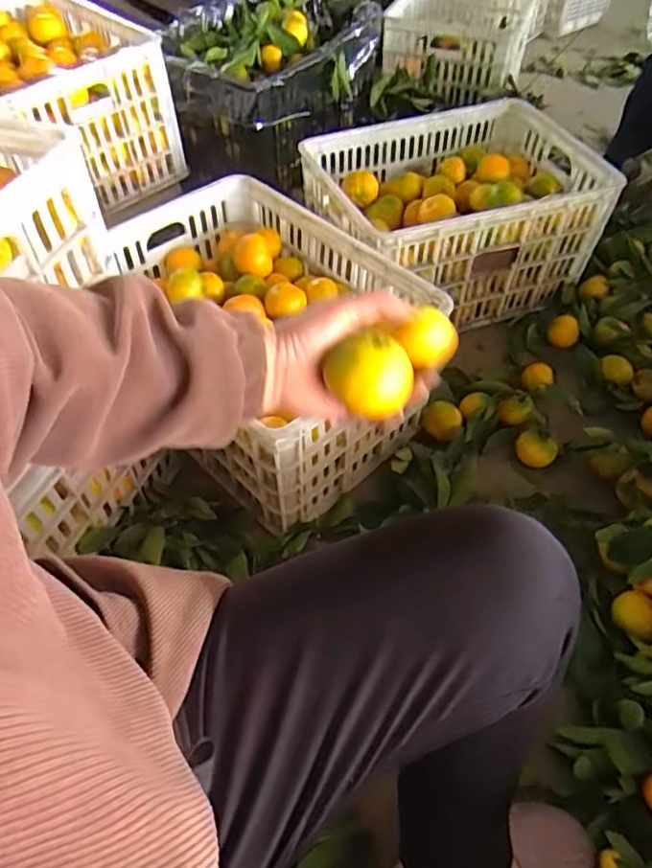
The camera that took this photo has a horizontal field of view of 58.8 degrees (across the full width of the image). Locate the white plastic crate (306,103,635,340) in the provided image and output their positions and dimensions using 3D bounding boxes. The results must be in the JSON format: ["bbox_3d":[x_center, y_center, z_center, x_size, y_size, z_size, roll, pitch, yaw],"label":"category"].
[{"bbox_3d":[0.219,-0.402,1.090,0.458,0.240,0.357,-16,53,-12],"label":"white plastic crate"}]

